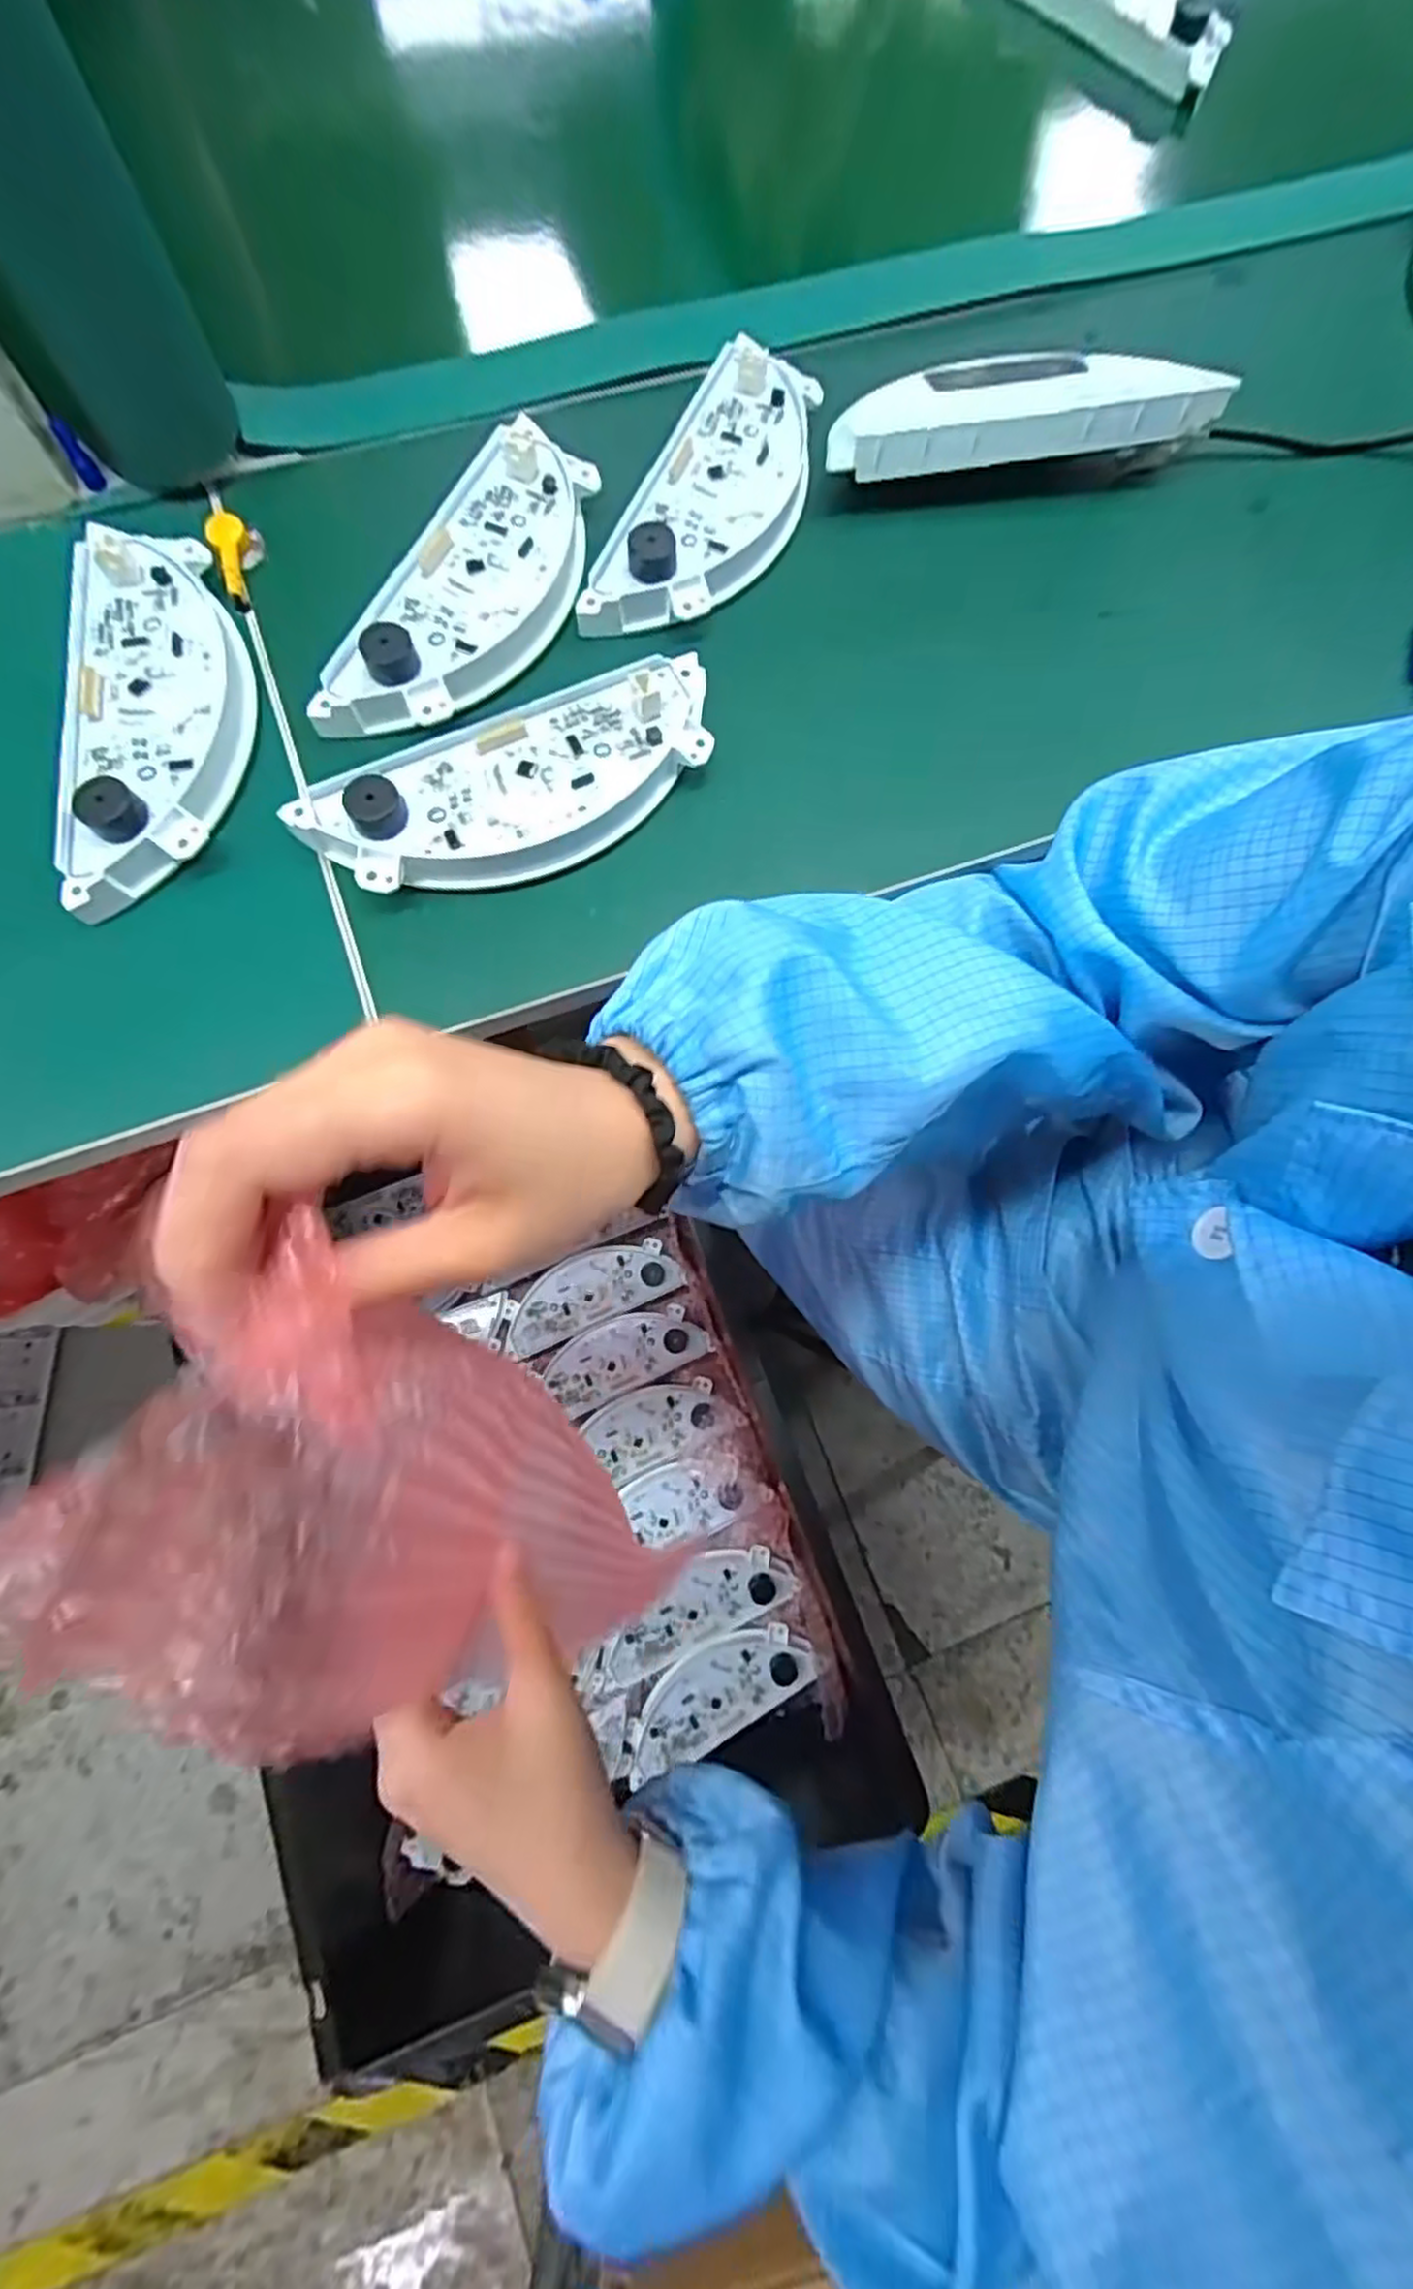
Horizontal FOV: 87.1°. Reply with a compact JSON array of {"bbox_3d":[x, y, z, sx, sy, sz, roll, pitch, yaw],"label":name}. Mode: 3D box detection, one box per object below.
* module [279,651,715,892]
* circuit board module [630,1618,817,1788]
[{"bbox_3d":[-0.073,-0.146,0.300,0.171,0.022,0.065,-26,78,-8],"label":"module"},{"bbox_3d":[0.008,0.449,0.606,0.164,0.015,0.060,-28,79,-9],"label":"circuit board module"}]

